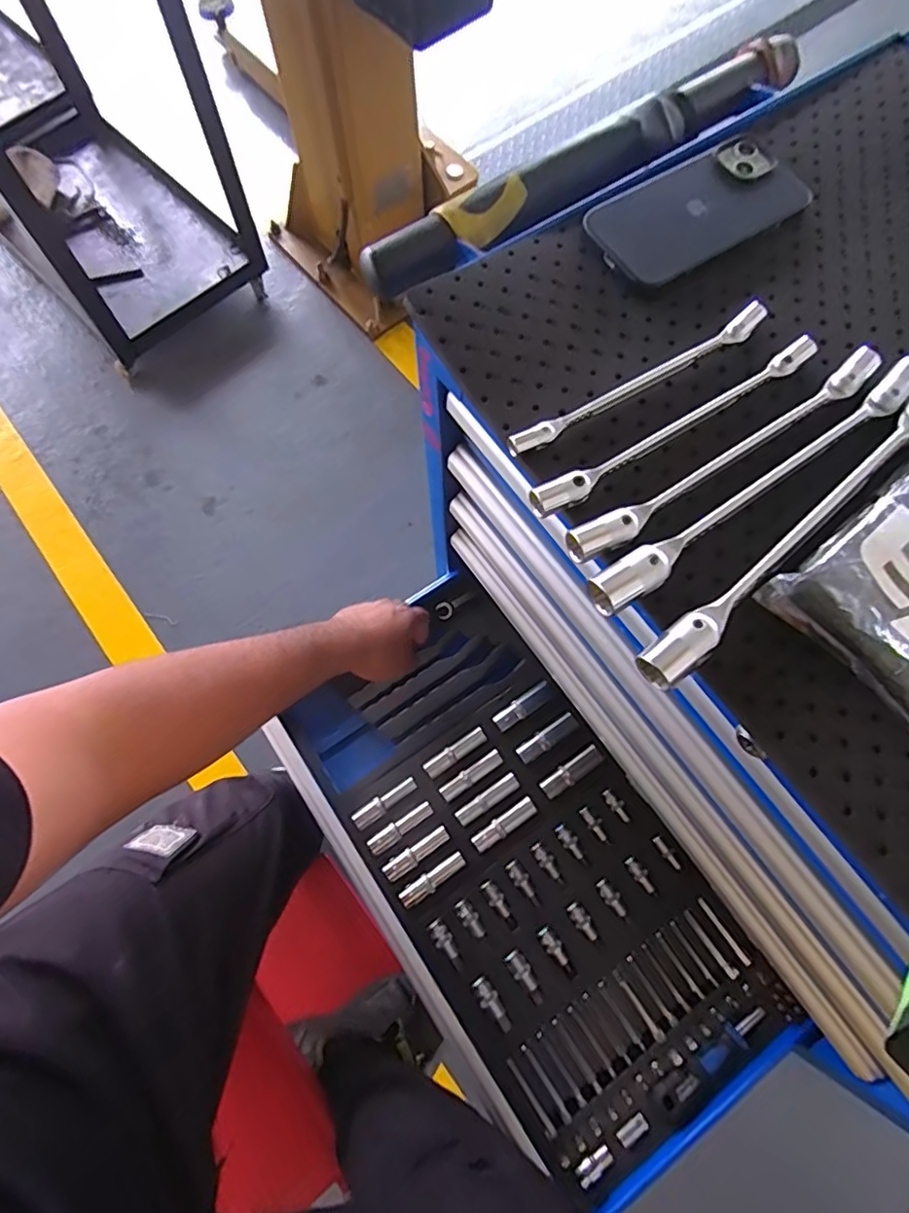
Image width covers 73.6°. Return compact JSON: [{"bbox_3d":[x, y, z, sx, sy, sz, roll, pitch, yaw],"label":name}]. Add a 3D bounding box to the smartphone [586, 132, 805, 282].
[{"bbox_3d":[0.163,-0.264,0.407,0.148,0.013,0.073,-31,73,-9],"label":"smartphone"}]

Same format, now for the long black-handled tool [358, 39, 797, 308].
[{"bbox_3d":[0.113,-0.357,0.482,0.417,0.027,0.044,-34,73,-10],"label":"long black-handled tool"}]

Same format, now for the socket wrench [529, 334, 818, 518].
[{"bbox_3d":[0.132,-0.106,0.355,0.204,0.016,0.017,-31,73,-9],"label":"socket wrench"}]

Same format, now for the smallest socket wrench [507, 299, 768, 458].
[{"bbox_3d":[0.113,-0.135,0.364,0.185,0.010,0.015,-31,73,-9],"label":"smallest socket wrench"}]

